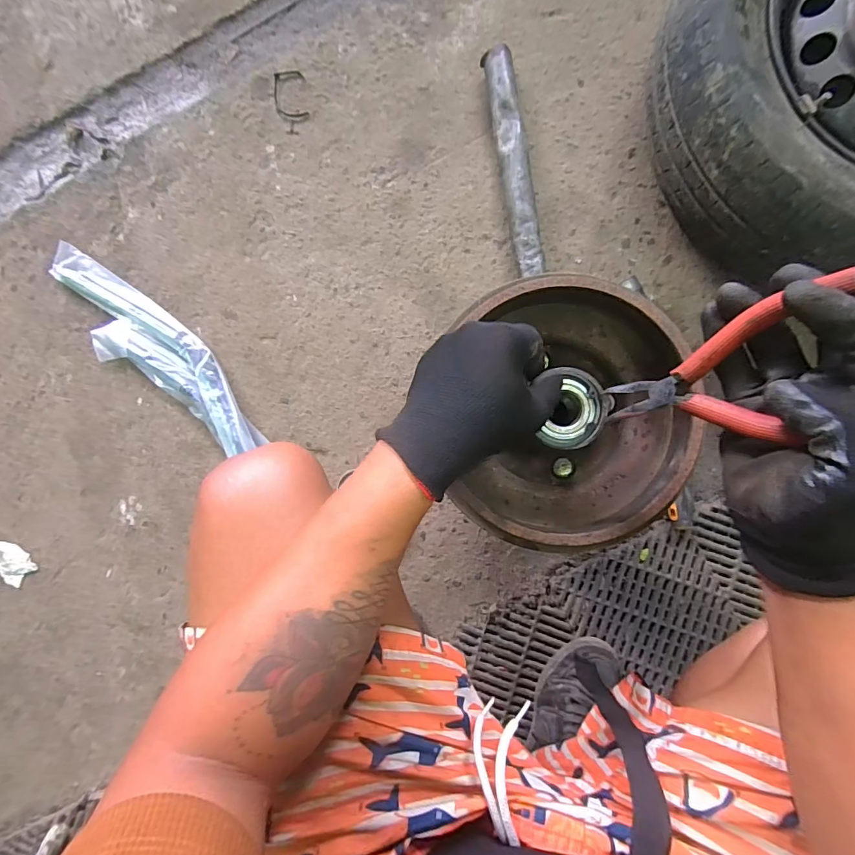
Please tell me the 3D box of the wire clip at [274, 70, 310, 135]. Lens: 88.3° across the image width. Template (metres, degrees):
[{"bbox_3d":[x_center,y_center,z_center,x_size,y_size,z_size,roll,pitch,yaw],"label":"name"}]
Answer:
[{"bbox_3d":[-0.211,-0.506,0.683,0.049,0.004,0.104,-8,87,4],"label":"wire clip"}]

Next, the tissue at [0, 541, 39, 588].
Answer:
[{"bbox_3d":[-0.656,0.206,0.674,0.095,0.025,0.058,26,90,5],"label":"tissue"}]

